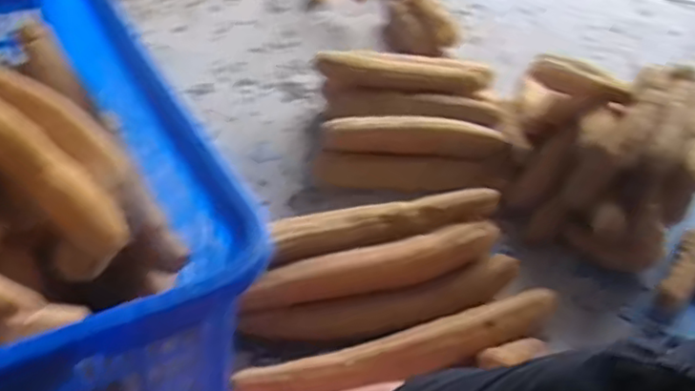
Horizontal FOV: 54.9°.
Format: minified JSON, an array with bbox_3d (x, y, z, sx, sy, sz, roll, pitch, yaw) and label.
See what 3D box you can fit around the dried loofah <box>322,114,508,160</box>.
[{"bbox_3d":[0.143,-0.123,1.395,0.387,0.066,0.051,1,41,-7],"label":"dried loofah"}]

